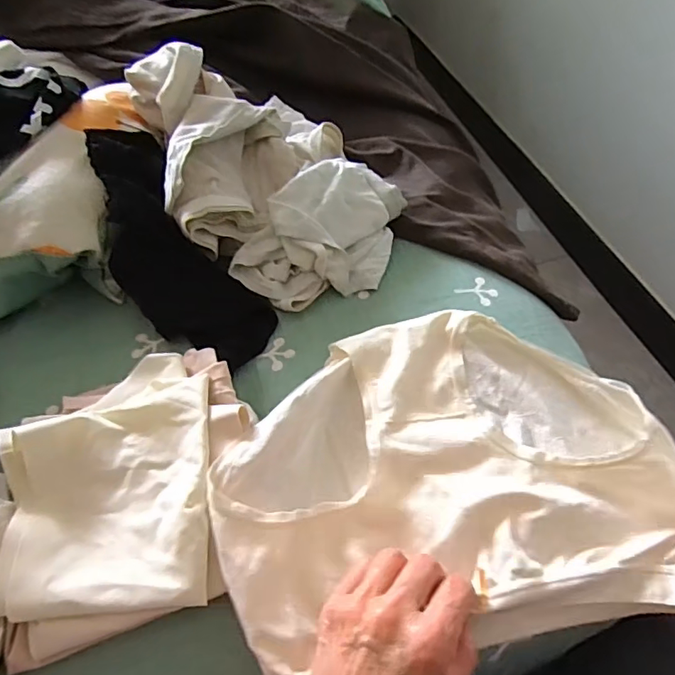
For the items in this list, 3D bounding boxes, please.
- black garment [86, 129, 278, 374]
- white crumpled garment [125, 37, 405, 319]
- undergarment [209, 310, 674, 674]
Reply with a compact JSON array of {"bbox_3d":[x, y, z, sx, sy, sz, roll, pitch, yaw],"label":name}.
[{"bbox_3d":[-0.147,-0.077,0.453,0.094,0.044,0.242,-32,88,-20],"label":"black garment"},{"bbox_3d":[-0.058,-0.155,0.479,0.201,0.121,0.235,-17,53,-9],"label":"white crumpled garment"},{"bbox_3d":[0.073,0.095,0.370,0.308,0.063,0.230,-16,53,-8],"label":"undergarment"}]

